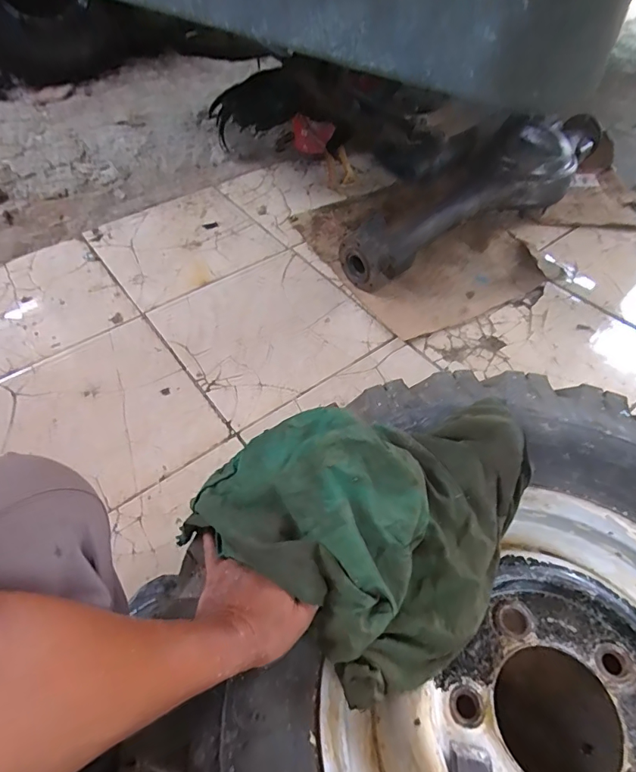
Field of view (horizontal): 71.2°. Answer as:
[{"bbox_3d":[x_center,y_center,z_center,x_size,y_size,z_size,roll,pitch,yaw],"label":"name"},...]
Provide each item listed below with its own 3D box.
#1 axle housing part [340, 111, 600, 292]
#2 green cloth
[{"bbox_3d":[0.426,-0.522,1.160,0.906,0.163,0.269,-30,57,-21],"label":"axle housing part"},{"bbox_3d":[0.065,0.109,0.481,0.282,0.101,0.314,31,58,23],"label":"green cloth"}]

